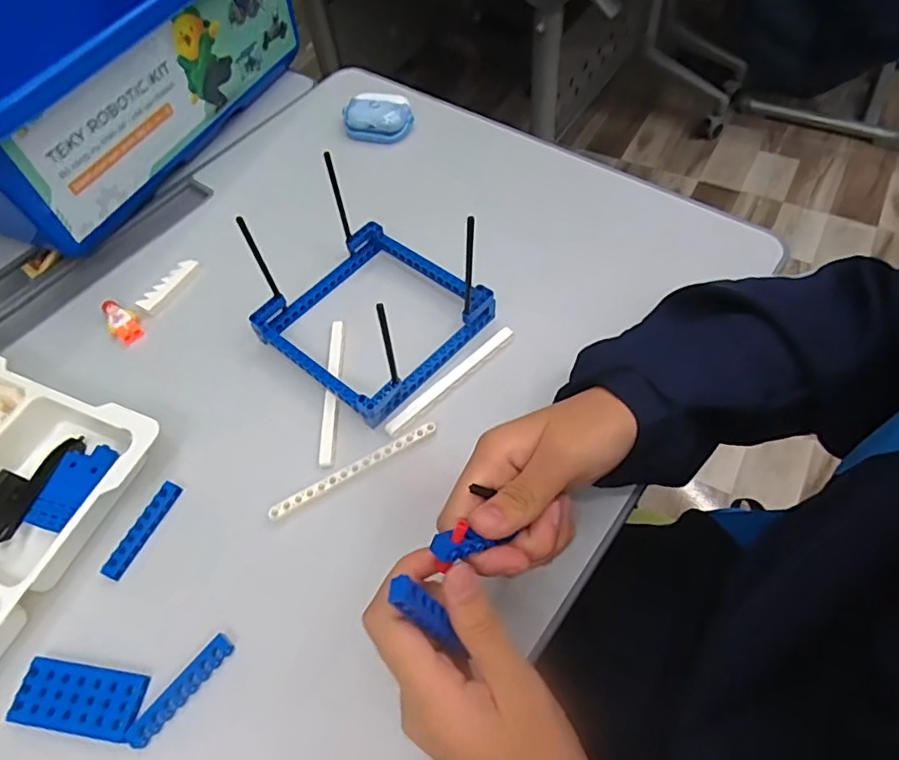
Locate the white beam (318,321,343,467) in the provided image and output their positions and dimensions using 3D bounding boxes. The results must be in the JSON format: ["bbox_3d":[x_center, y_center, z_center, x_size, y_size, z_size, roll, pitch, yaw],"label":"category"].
[{"bbox_3d":[-0.083,0.006,0.401,0.009,0.009,0.117,-4,57,3],"label":"white beam"}]

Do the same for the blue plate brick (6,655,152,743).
[{"bbox_3d":[-0.199,0.169,0.302,0.069,0.004,0.030,5,58,9],"label":"blue plate brick"}]

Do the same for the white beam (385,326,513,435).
[{"bbox_3d":[0.001,-0.001,0.399,0.115,0.010,0.011,-39,62,-18],"label":"white beam"}]

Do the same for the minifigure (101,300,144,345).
[{"bbox_3d":[-0.257,-0.046,0.443,0.038,0.014,0.023,31,65,22],"label":"minifigure"}]

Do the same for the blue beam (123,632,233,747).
[{"bbox_3d":[-0.144,0.166,0.304,0.012,0.007,0.063,34,67,24],"label":"blue beam"}]

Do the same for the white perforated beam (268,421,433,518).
[{"bbox_3d":[-0.061,0.057,0.366,0.116,0.007,0.009,-28,59,-12],"label":"white perforated beam"}]

